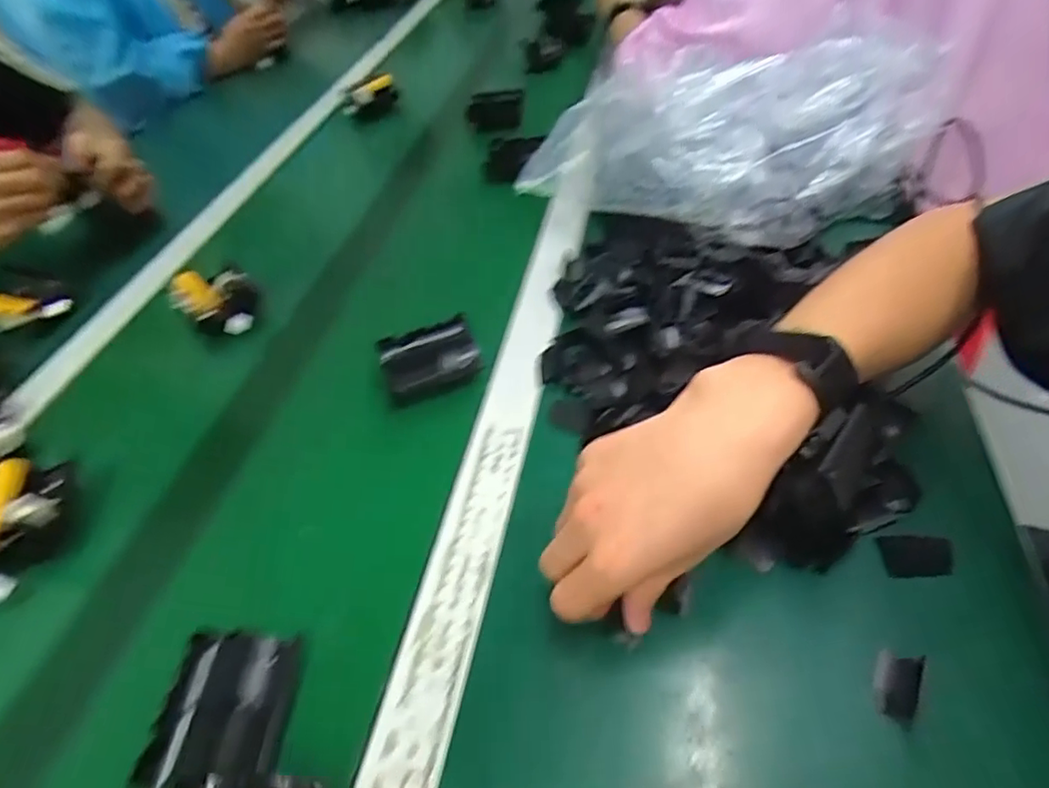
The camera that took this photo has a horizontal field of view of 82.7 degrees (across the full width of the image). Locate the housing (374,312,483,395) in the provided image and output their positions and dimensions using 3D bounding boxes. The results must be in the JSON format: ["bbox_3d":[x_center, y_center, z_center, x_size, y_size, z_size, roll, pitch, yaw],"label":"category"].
[{"bbox_3d":[-0.080,-0.032,0.499,0.077,0.029,0.059,-19,47,-7],"label":"housing"}]

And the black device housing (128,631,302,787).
[{"bbox_3d":[-0.161,0.168,0.321,0.064,0.012,0.078,-4,47,6],"label":"black device housing"}]

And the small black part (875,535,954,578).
[{"bbox_3d":[0.223,0.091,0.340,0.037,0.008,0.024,-3,47,8],"label":"small black part"}]

